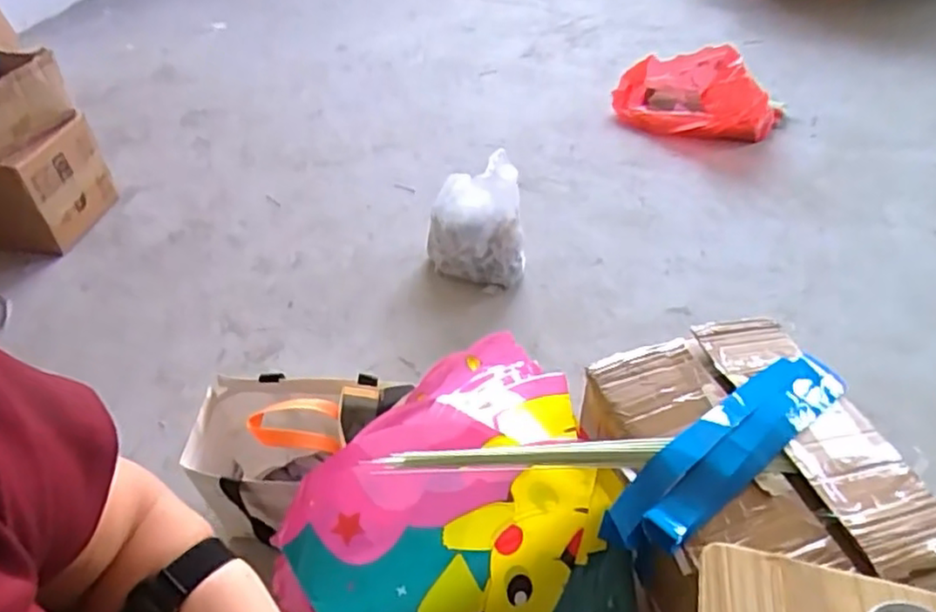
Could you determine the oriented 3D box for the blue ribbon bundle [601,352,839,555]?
[{"bbox_3d":[0.374,0.189,0.926,0.429,0.084,0.096,-30,50,-26],"label":"blue ribbon bundle"}]

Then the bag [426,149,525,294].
[{"bbox_3d":[0.022,-0.192,1.591,0.237,0.275,0.140,4,44,7],"label":"bag"}]

